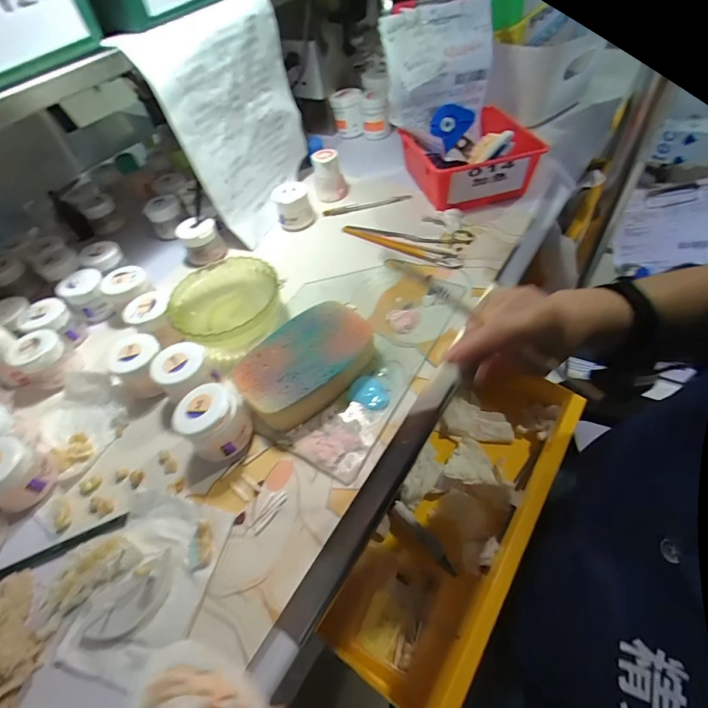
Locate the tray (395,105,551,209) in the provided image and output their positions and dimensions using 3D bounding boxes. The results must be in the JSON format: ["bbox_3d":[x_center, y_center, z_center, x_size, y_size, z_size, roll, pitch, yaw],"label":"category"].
[{"bbox_3d":[0.163,-0.274,0.545,0.151,0.071,0.132,-15,52,-3],"label":"tray"}]

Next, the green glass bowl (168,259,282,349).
[{"bbox_3d":[-0.141,-0.053,0.435,0.117,0.047,0.124,-2,52,3],"label":"green glass bowl"}]

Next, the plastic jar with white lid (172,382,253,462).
[{"bbox_3d":[-0.124,0.060,0.338,0.053,0.055,0.052,-5,52,6],"label":"plastic jar with white lid"}]

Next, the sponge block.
[{"bbox_3d":[-0.043,0.010,0.377,0.098,0.037,0.136,35,65,31],"label":"sponge block"}]

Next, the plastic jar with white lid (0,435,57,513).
[{"bbox_3d":[-0.300,0.105,0.333,0.046,0.046,0.051,14,56,18],"label":"plastic jar with white lid"}]

